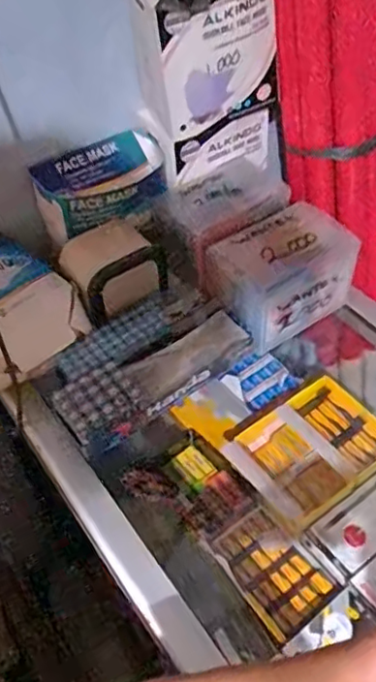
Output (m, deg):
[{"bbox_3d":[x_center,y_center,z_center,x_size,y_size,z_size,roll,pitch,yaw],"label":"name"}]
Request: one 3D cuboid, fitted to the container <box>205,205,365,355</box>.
[{"bbox_3d":[0.093,-0.068,0.620,0.139,0.085,0.092,-32,54,-20],"label":"container"}]

